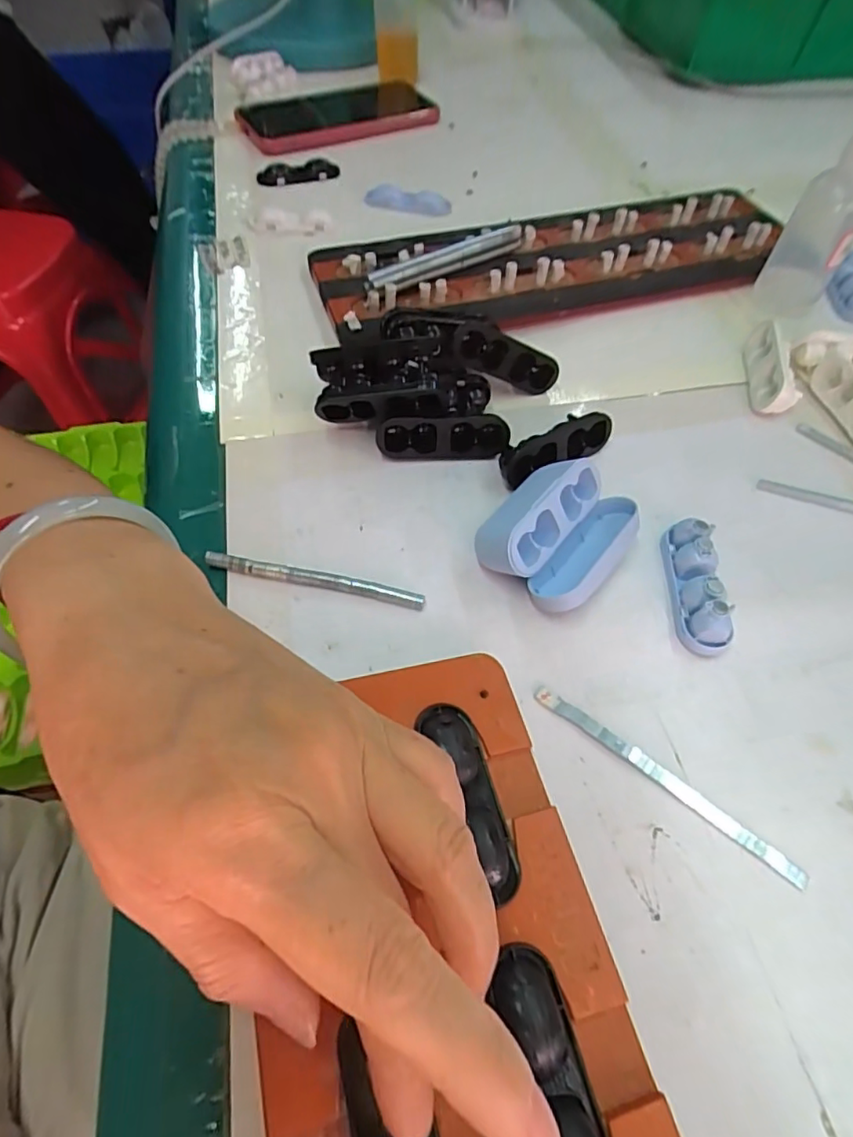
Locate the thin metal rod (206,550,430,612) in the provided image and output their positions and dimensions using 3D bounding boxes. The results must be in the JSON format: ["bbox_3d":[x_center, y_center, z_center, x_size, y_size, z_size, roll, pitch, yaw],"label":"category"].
[{"bbox_3d":[-0.046,0.005,0.240,0.092,0.007,0.007,10,58,5],"label":"thin metal rod"}]

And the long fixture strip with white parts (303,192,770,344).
[{"bbox_3d":[0.084,-0.192,0.359,0.294,0.020,0.097,-15,59,-11],"label":"long fixture strip with white parts"}]

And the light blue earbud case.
[{"bbox_3d":[0.057,-0.017,0.244,0.050,0.030,0.066,36,63,20],"label":"light blue earbud case"}]

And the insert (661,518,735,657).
[{"bbox_3d":[0.111,0.005,0.239,0.017,0.018,0.058,5,57,2],"label":"insert"}]

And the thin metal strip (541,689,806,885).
[{"bbox_3d":[0.083,0.073,0.203,0.101,0.004,0.007,34,63,19],"label":"thin metal strip"}]

